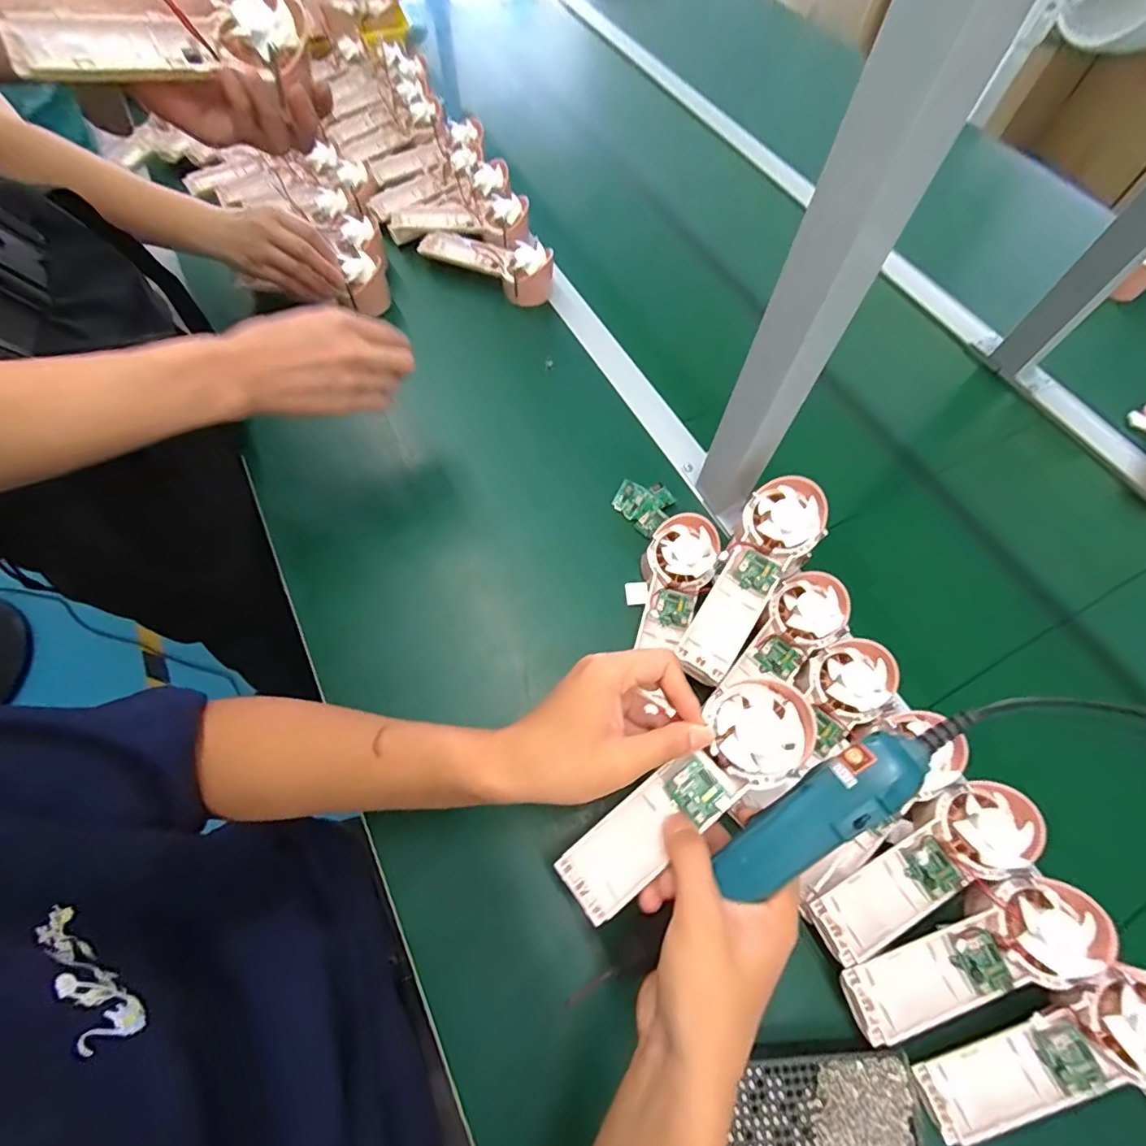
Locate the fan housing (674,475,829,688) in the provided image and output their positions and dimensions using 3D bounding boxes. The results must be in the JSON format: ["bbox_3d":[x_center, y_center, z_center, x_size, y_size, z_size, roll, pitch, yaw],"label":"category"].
[{"bbox_3d":[0.148,0.007,0.447,0.058,0.039,0.181,30,86,12],"label":"fan housing"}]

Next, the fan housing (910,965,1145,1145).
[{"bbox_3d":[0.314,0.311,0.342,0.180,0.022,0.058,-22,66,2],"label":"fan housing"}]

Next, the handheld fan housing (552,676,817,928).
[{"bbox_3d":[0.070,0.133,0.324,0.179,0.021,0.055,-39,71,-4],"label":"handheld fan housing"}]

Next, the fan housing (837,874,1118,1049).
[{"bbox_3d":[0.270,0.261,0.359,0.179,0.036,0.060,-15,65,-10],"label":"fan housing"}]

